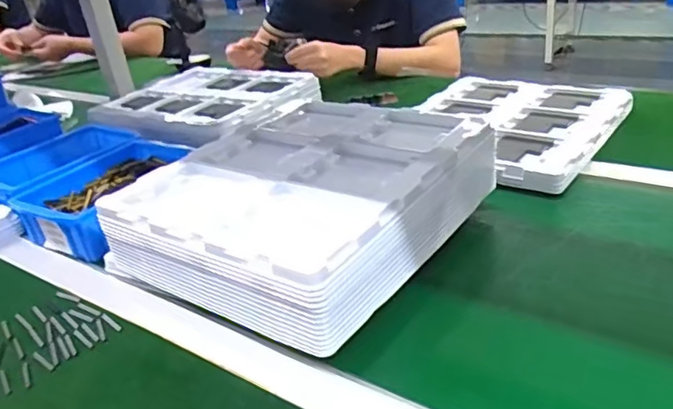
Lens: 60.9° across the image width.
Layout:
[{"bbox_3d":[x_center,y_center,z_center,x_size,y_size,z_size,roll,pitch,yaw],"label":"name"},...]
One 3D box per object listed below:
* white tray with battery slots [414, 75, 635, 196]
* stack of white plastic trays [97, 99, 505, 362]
[{"bbox_3d":[0.247,-0.126,0.823,0.273,0.029,0.334,14,35,35],"label":"white tray with battery slots"},{"bbox_3d":[-0.029,-0.005,0.598,0.277,0.098,0.317,17,37,34],"label":"stack of white plastic trays"}]

